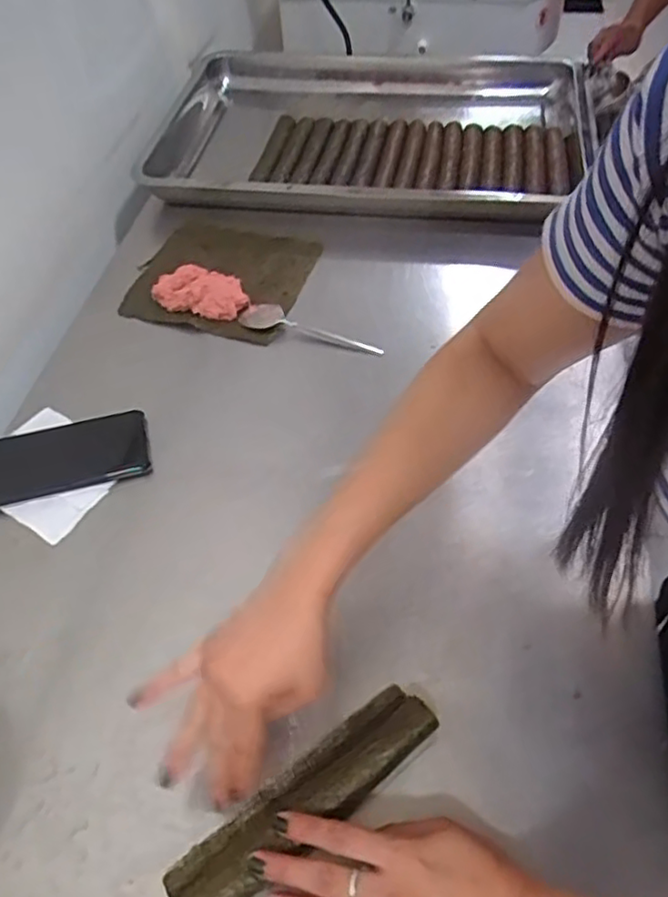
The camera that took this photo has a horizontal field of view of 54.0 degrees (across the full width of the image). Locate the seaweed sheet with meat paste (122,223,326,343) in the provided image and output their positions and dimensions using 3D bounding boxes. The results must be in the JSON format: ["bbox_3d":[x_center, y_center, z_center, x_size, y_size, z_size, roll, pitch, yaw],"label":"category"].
[{"bbox_3d":[-0.134,-0.216,0.784,0.200,0.032,0.193,12,54,13],"label":"seaweed sheet with meat paste"}]

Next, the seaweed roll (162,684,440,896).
[{"bbox_3d":[-0.021,0.232,0.431,0.200,0.031,0.048,-33,57,-19],"label":"seaweed roll"}]

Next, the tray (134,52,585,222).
[{"bbox_3d":[0.052,-0.491,0.976,0.593,0.053,0.475,6,53,8],"label":"tray"}]

